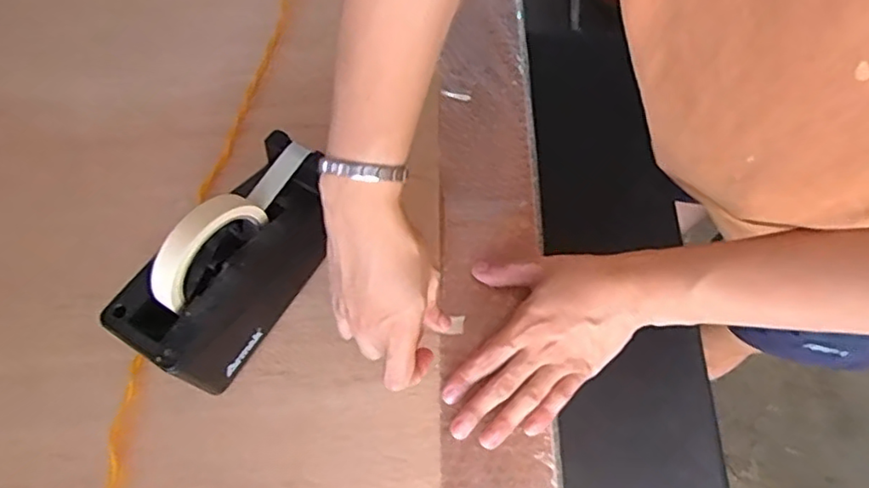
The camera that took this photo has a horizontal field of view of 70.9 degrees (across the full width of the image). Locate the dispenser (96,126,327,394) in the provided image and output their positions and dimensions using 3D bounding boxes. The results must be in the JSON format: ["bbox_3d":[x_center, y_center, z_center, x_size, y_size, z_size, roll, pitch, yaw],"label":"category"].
[{"bbox_3d":[-0.155,0.011,0.480,0.079,0.129,0.193,33,71,17],"label":"dispenser"}]

